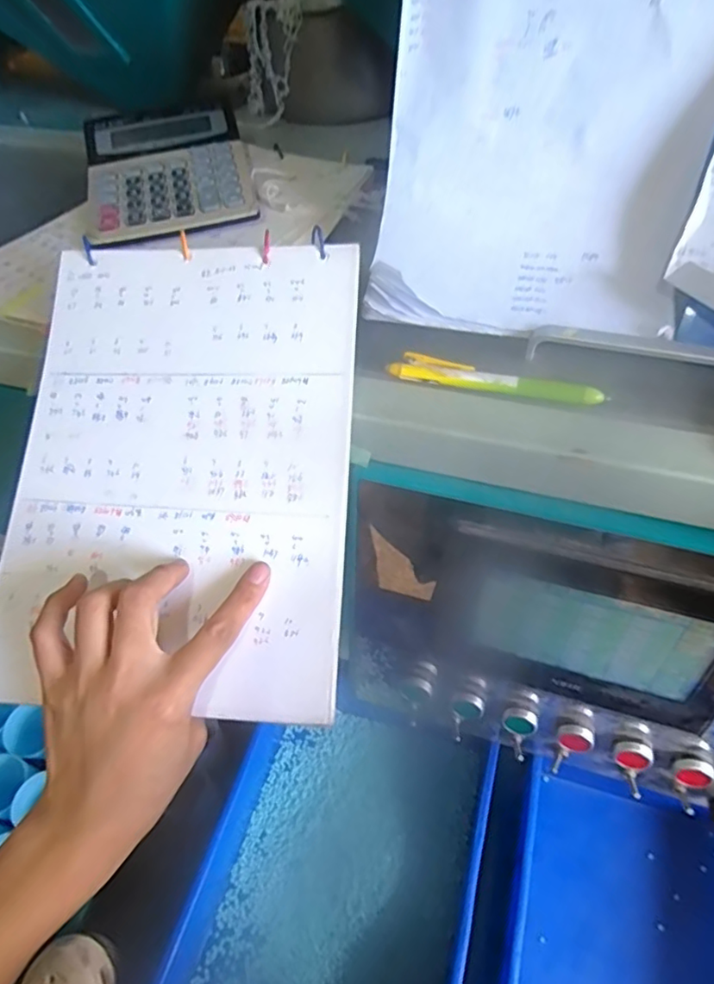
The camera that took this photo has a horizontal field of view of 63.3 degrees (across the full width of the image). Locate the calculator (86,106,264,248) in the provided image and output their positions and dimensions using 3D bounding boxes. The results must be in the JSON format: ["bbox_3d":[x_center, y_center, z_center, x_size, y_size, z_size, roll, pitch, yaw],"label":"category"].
[{"bbox_3d":[-0.176,-0.298,0.534,0.144,0.030,0.196,-13,52,-6],"label":"calculator"}]

